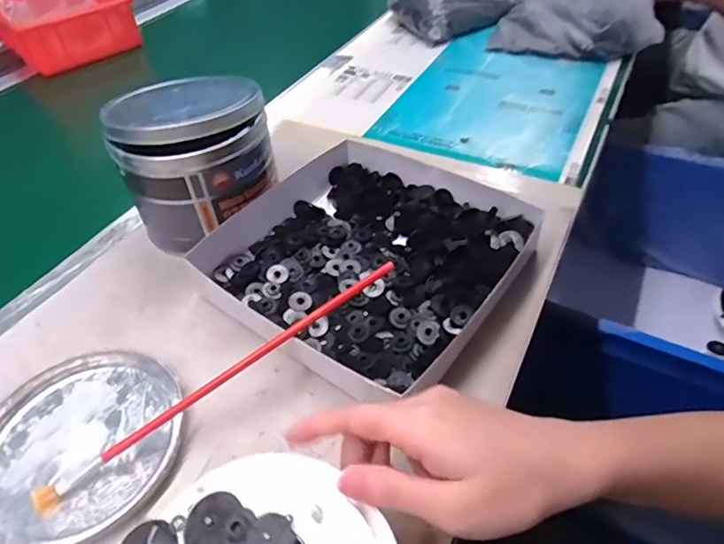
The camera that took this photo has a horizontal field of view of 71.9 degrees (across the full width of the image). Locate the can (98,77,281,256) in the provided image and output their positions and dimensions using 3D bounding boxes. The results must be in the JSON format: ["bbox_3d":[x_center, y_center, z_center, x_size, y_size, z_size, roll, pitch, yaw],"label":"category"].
[{"bbox_3d":[-0.139,-0.097,0.430,0.122,0.114,0.118,-19,48,-16],"label":"can"}]

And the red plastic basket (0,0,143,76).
[{"bbox_3d":[-0.481,-0.407,0.804,0.231,0.068,0.183,35,56,31],"label":"red plastic basket"}]

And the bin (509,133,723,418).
[{"bbox_3d":[0.530,0.098,0.719,0.484,0.320,0.434,18,50,22],"label":"bin"}]

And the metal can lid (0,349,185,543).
[{"bbox_3d":[-0.181,0.106,0.318,0.126,0.007,0.127,-1,46,1],"label":"metal can lid"}]

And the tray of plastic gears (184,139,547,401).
[{"bbox_3d":[0.001,-0.019,0.401,0.221,0.034,0.201,27,53,26],"label":"tray of plastic gears"}]

